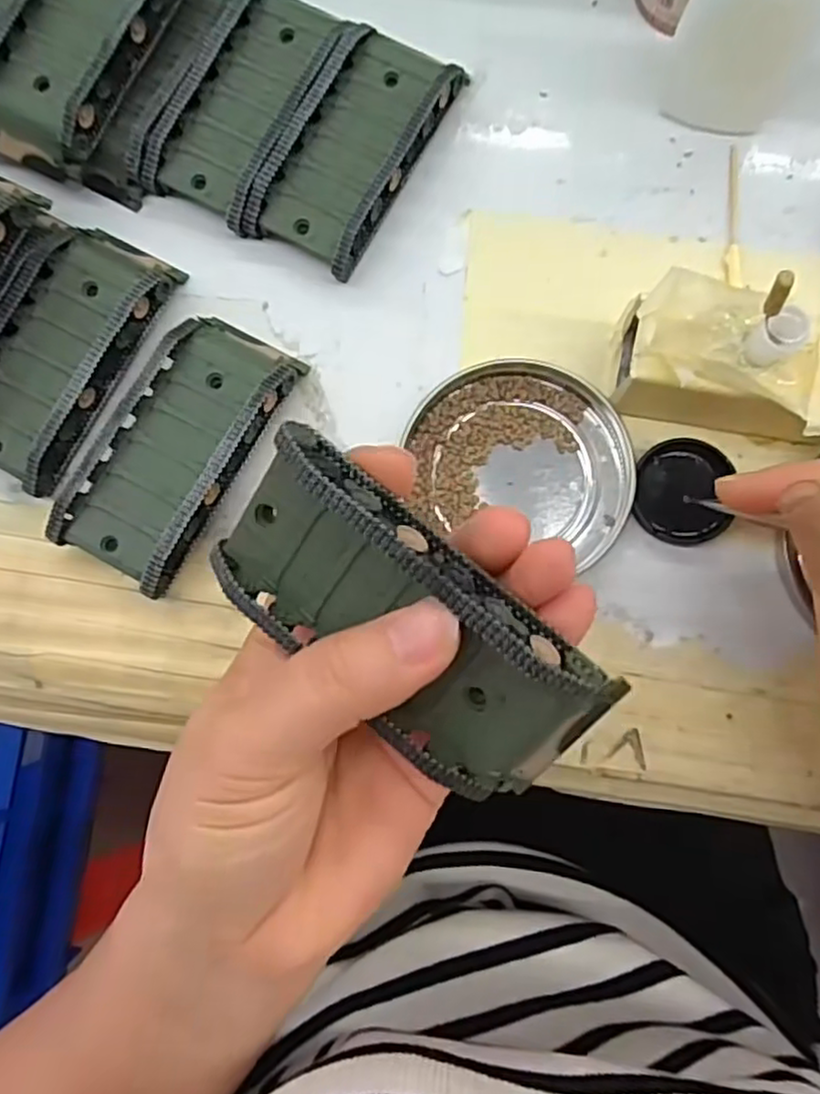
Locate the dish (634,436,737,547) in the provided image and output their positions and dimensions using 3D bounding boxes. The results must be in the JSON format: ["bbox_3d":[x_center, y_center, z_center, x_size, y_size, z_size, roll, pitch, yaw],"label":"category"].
[{"bbox_3d":[0.094,-0.019,0.237,0.030,0.006,0.036,3,81,3],"label":"dish"}]

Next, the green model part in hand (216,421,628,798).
[{"bbox_3d":[0.000,0.017,0.163,0.097,0.024,0.042,40,122,8],"label":"green model part in hand"}]

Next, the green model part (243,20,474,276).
[{"bbox_3d":[-0.021,-0.148,0.256,0.045,0.018,0.089,30,83,6],"label":"green model part"}]

